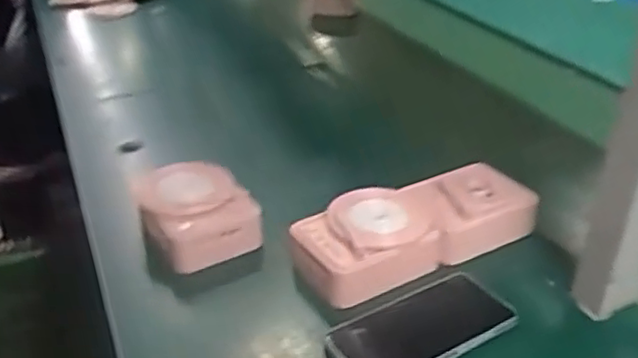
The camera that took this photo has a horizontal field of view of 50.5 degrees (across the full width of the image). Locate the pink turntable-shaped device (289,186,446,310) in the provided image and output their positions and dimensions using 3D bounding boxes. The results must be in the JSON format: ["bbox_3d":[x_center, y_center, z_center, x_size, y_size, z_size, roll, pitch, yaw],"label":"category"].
[{"bbox_3d":[0.051,0.060,0.668,0.152,0.052,0.094,-16,33,-28],"label":"pink turntable-shaped device"}]

